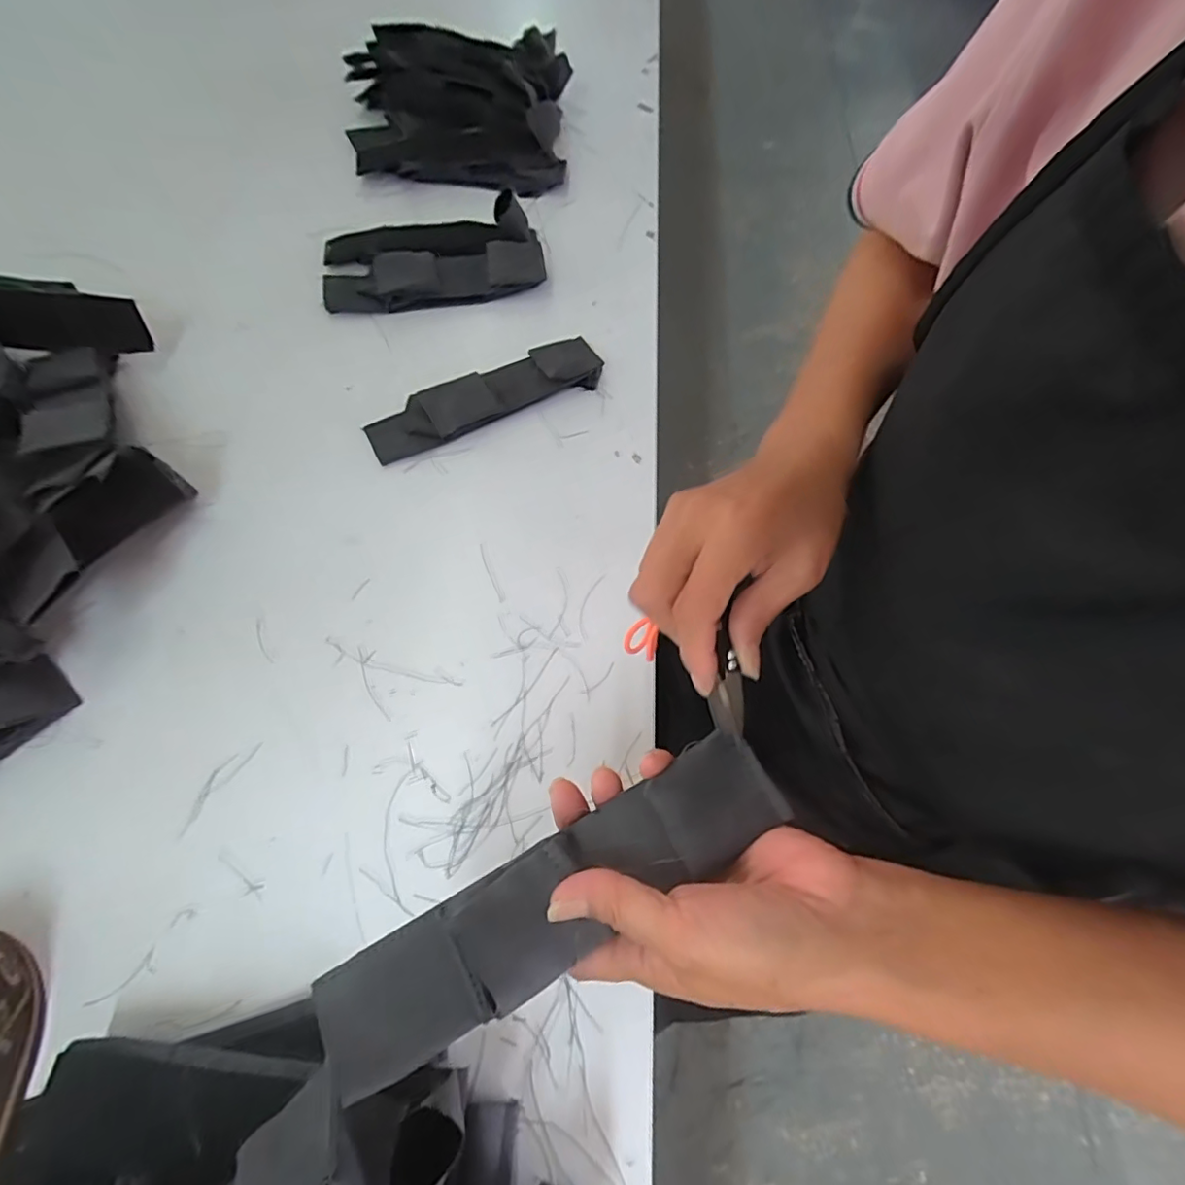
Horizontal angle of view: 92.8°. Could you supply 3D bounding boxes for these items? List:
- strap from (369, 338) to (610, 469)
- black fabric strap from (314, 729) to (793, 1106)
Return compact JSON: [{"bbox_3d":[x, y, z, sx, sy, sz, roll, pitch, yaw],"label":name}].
[{"bbox_3d":[-0.085,-0.155,0.449,0.187,0.018,0.050,-23,70,-12],"label":"strap"},{"bbox_3d":[-0.012,0.119,0.223,0.191,0.024,0.043,-28,71,-9],"label":"black fabric strap"}]

